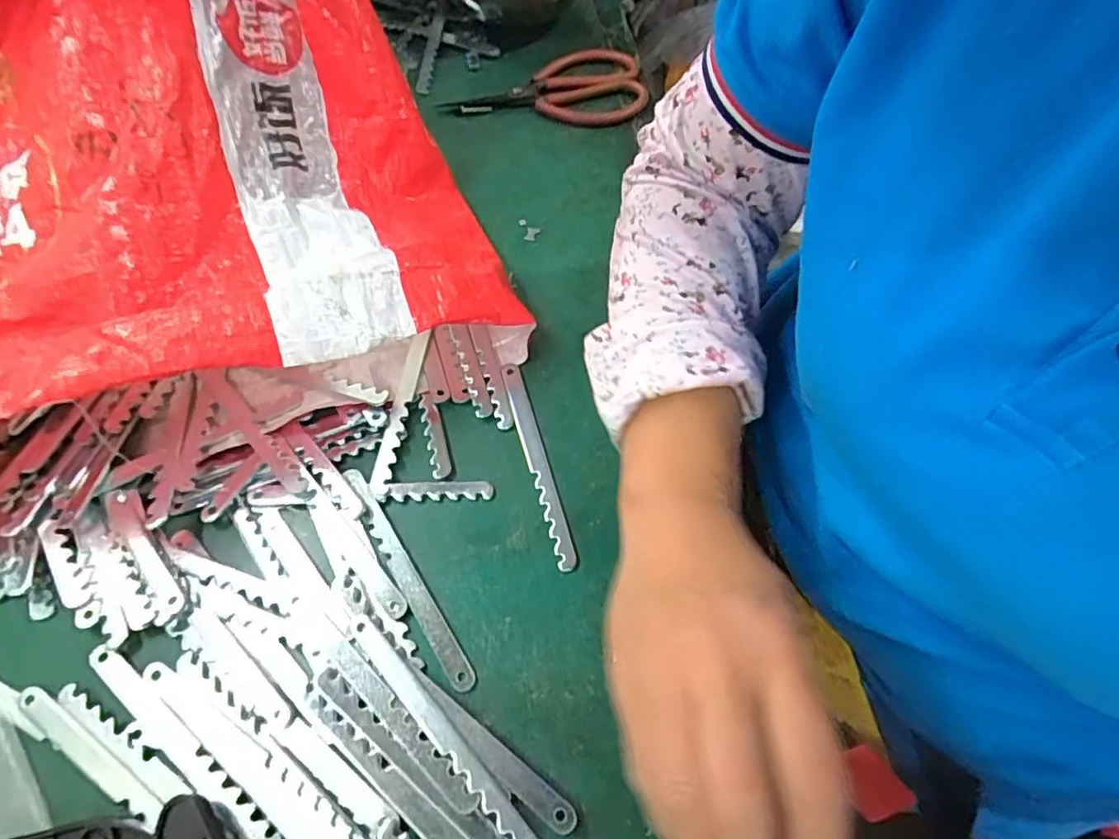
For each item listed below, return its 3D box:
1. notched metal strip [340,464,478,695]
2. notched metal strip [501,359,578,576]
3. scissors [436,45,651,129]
[{"bbox_3d":[-0.090,0.088,0.358,0.013,0.004,0.147,-30,66,-17],"label":"notched metal strip"},{"bbox_3d":[-0.014,0.024,0.397,0.013,0.004,0.148,-15,60,-6],"label":"notched metal strip"},{"bbox_3d":[-0.014,-0.304,0.576,0.185,0.025,0.089,-10,60,-3],"label":"scissors"}]

